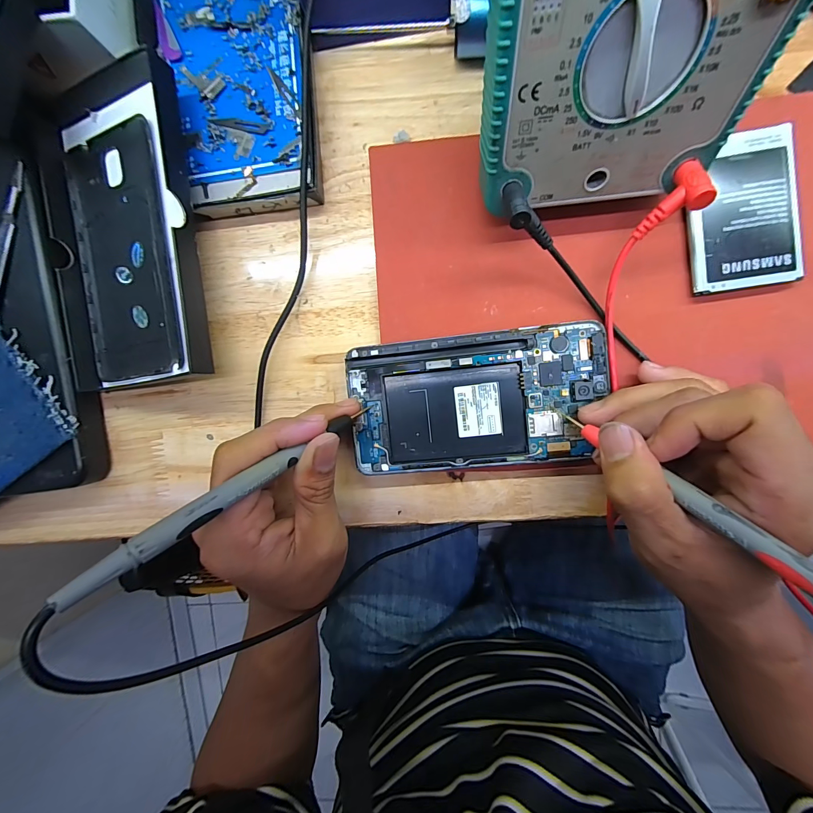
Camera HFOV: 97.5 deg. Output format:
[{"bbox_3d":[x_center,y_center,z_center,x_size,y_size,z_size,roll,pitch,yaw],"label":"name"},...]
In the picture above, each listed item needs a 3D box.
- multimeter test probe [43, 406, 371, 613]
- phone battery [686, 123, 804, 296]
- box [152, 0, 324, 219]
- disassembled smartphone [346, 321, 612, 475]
[{"bbox_3d":[-0.066,0.031,0.161,0.011,0.144,0.010,-30,93,44],"label":"multimeter test probe"},{"bbox_3d":[0.177,-0.102,0.187,0.051,0.007,0.079,-4,96,6],"label":"phone battery"},{"bbox_3d":[-0.104,-0.210,0.211,0.088,0.023,0.182,-7,95,6],"label":"box"},{"bbox_3d":[0.040,-0.003,0.208,0.145,0.006,0.076,-6,95,6],"label":"disassembled smartphone"}]

